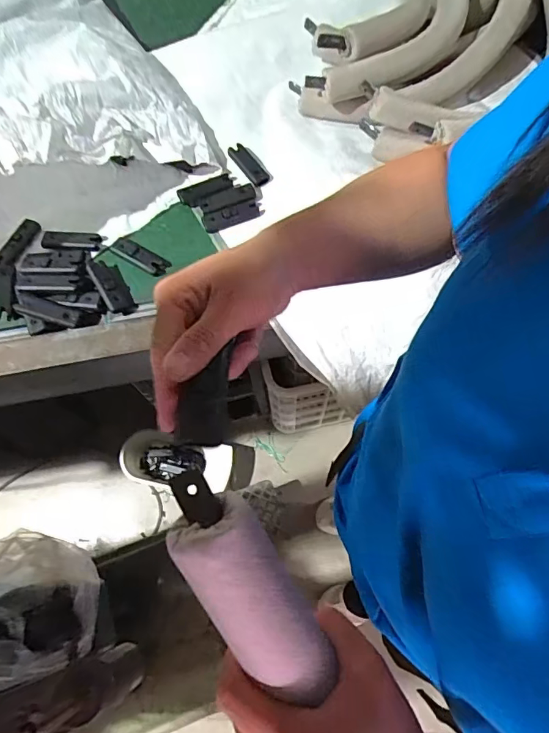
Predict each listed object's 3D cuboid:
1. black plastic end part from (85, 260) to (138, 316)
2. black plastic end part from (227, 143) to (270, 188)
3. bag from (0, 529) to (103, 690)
[{"bbox_3d":[-0.216,-0.109,0.627,0.035,0.015,0.095,-29,71,-8],"label":"black plastic end part"},{"bbox_3d":[-0.039,-0.297,0.706,0.030,0.016,0.094,-29,71,-8],"label":"black plastic end part"},{"bbox_3d":[-0.246,0.246,0.494,0.139,0.091,0.133,10,70,6],"label":"bag"}]

